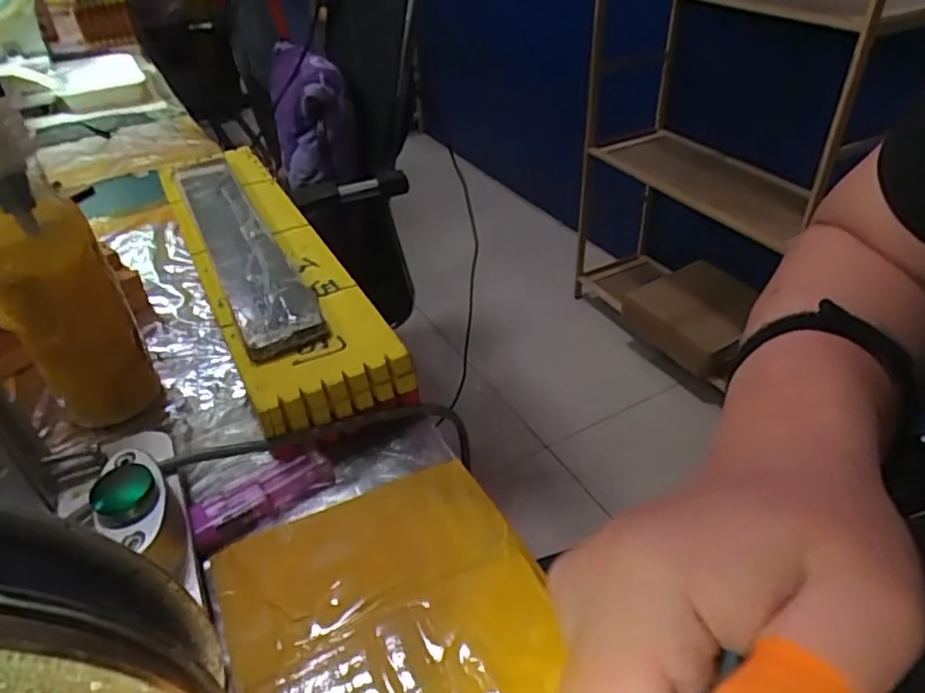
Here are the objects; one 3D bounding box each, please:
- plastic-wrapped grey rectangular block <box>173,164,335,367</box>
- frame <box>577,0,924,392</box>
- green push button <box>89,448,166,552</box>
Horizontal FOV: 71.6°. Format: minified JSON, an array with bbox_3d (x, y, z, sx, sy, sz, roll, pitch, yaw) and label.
[{"bbox_3d":[-0.155,-0.078,0.435,0.045,0.011,0.285,-19,41,-20],"label":"plastic-wrapped grey rectangular block"},{"bbox_3d":[0.522,-0.384,1.383,0.273,0.838,0.692,-17,40,-17],"label":"frame"},{"bbox_3d":[-0.132,0.060,0.253,0.026,0.011,0.043,-22,42,-23],"label":"green push button"}]

